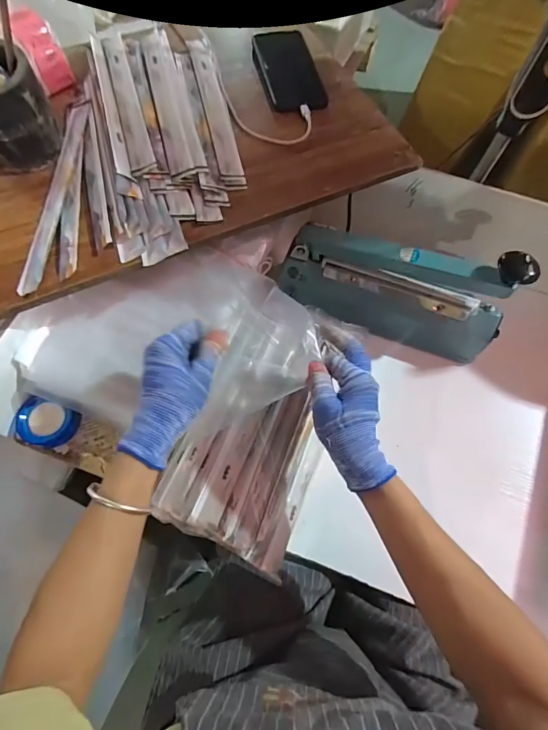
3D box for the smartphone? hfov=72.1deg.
[{"bbox_3d":[0.018,-0.422,0.536,0.082,0.009,0.168,-12,69,-7],"label":"smartphone"}]

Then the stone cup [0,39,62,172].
[{"bbox_3d":[-0.303,-0.289,0.427,0.092,0.087,0.090,1,68,-2],"label":"stone cup"}]

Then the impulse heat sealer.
[{"bbox_3d":[0.158,-0.102,0.504,0.281,0.144,0.074,21,69,7],"label":"impulse heat sealer"}]

